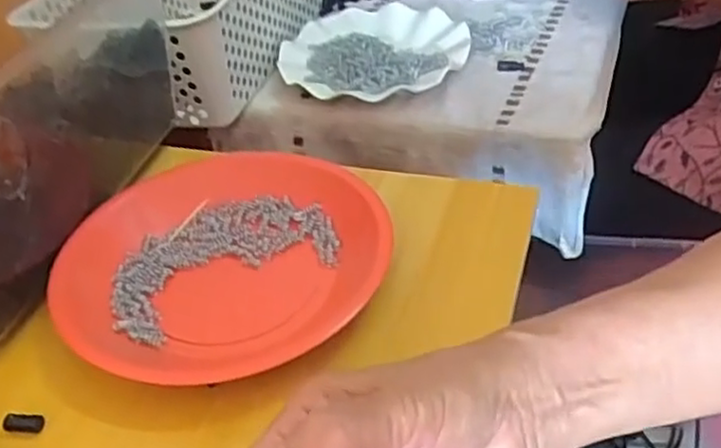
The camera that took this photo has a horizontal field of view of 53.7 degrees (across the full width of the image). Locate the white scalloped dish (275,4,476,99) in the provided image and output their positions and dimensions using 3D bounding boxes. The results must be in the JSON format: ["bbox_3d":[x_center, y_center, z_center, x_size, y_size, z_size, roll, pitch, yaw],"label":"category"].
[{"bbox_3d":[0.014,-0.177,0.714,0.185,0.025,0.188,-5,39,4],"label":"white scalloped dish"}]

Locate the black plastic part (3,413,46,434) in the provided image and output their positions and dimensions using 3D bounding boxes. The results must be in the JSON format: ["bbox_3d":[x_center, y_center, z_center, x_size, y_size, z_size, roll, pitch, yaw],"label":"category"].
[{"bbox_3d":[-0.171,0.101,0.363,0.020,0.004,0.010,6,39,-4],"label":"black plastic part"}]

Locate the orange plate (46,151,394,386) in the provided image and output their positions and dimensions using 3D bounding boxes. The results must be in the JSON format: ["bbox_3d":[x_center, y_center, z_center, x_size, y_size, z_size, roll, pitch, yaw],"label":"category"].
[{"bbox_3d":[-0.085,0.020,0.435,0.192,0.042,0.185,-5,39,4],"label":"orange plate"}]

